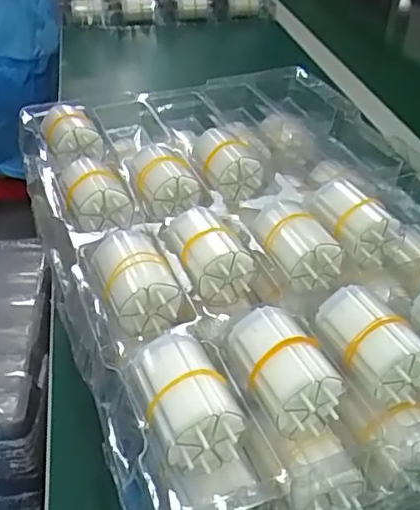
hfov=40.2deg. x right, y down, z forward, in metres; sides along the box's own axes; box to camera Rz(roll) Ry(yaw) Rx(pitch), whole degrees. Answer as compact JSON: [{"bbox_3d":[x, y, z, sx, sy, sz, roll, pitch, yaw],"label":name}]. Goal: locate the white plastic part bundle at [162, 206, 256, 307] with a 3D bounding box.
[{"bbox_3d":[-0.003,-0.002,0.358,0.032,0.042,0.064,-18,43,-23],"label":"white plastic part bundle"}]

